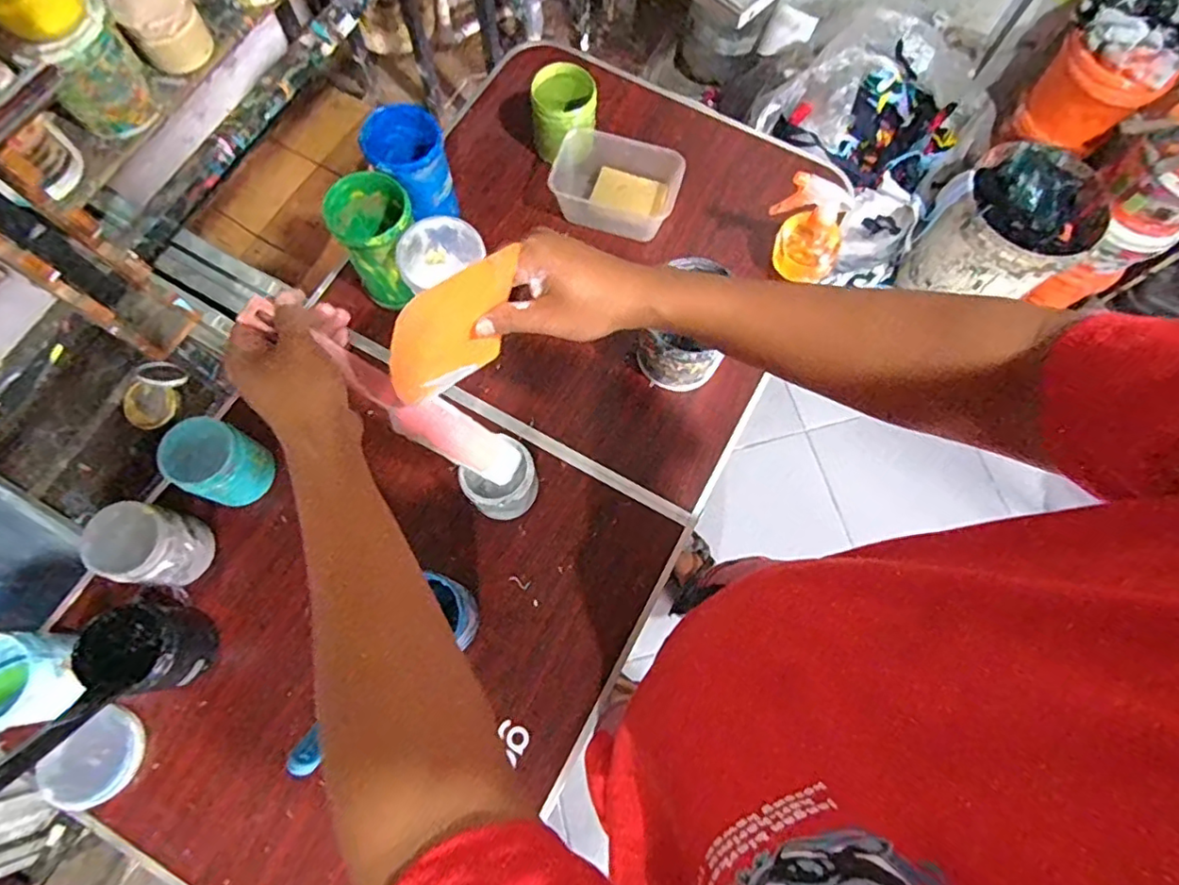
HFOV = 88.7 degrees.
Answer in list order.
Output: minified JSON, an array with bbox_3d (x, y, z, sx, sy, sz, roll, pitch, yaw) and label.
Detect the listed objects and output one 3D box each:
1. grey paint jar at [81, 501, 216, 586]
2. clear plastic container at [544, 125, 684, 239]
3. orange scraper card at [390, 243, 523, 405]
[{"bbox_3d":[-0.485,0.114,0.670,0.083,0.090,0.082,14,73,3],"label":"grey paint jar"},{"bbox_3d":[0.035,-0.356,0.847,0.173,0.071,0.121,15,73,3],"label":"clear plastic container"},{"bbox_3d":[-0.095,-0.071,0.417,0.093,0.144,0.010,-35,83,-21],"label":"orange scraper card"}]

